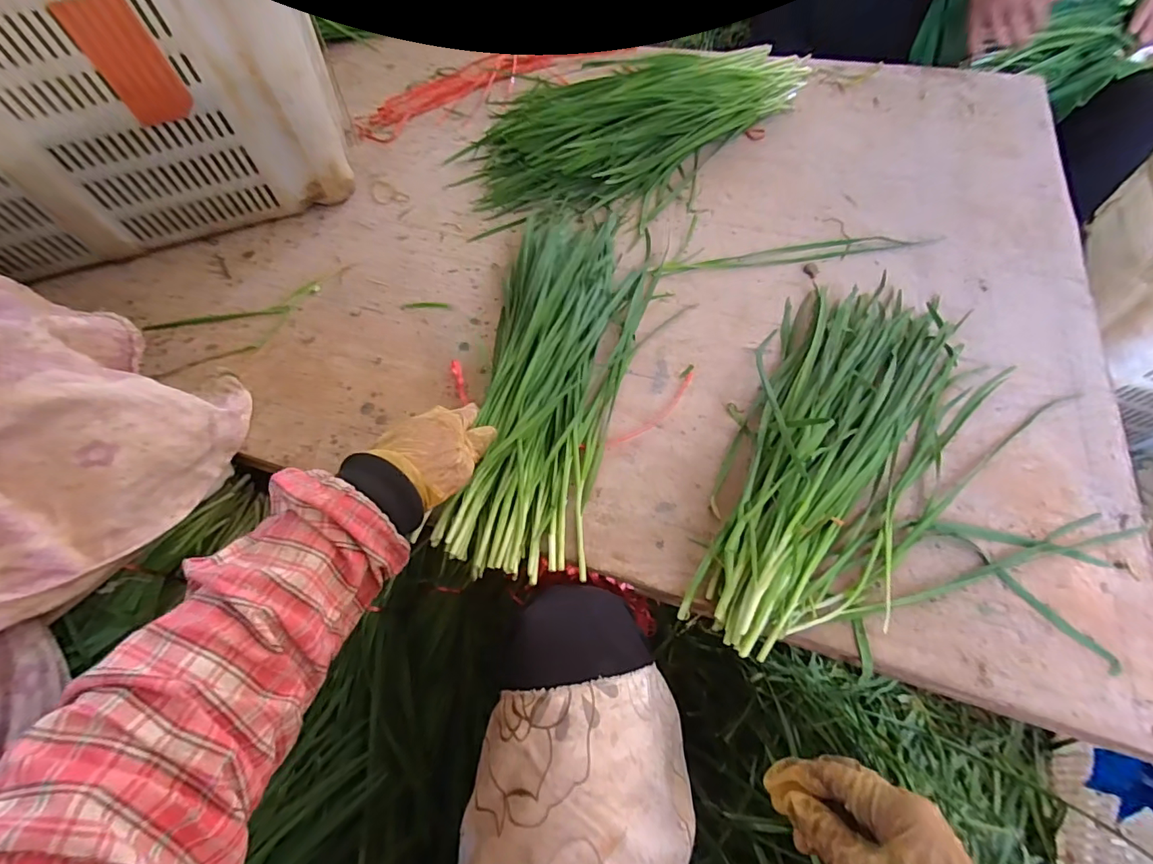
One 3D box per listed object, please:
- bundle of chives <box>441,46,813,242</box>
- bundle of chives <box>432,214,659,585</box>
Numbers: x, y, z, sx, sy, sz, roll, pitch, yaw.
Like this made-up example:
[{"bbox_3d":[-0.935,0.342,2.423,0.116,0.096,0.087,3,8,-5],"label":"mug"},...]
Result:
[{"bbox_3d":[0.051,-0.466,0.708,0.492,0.053,0.310,-35,65,-15],"label":"bundle of chives"},{"bbox_3d":[-0.018,-0.078,0.487,0.148,0.057,0.428,7,61,7],"label":"bundle of chives"}]

